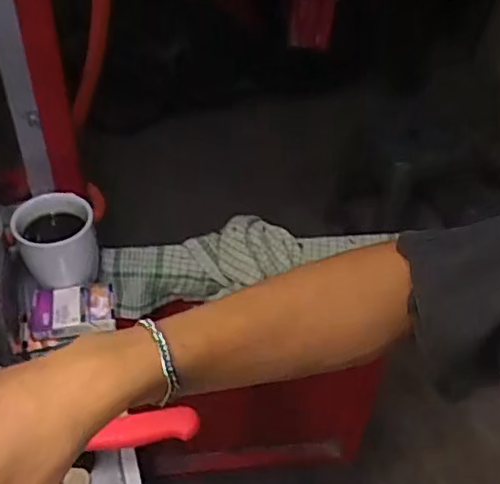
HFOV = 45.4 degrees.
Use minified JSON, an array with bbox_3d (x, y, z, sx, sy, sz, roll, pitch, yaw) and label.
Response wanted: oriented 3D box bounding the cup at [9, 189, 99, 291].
[{"bbox_3d":[-0.213,-0.005,0.658,0.081,0.088,0.073,-11,47,-17],"label":"cup"}]

